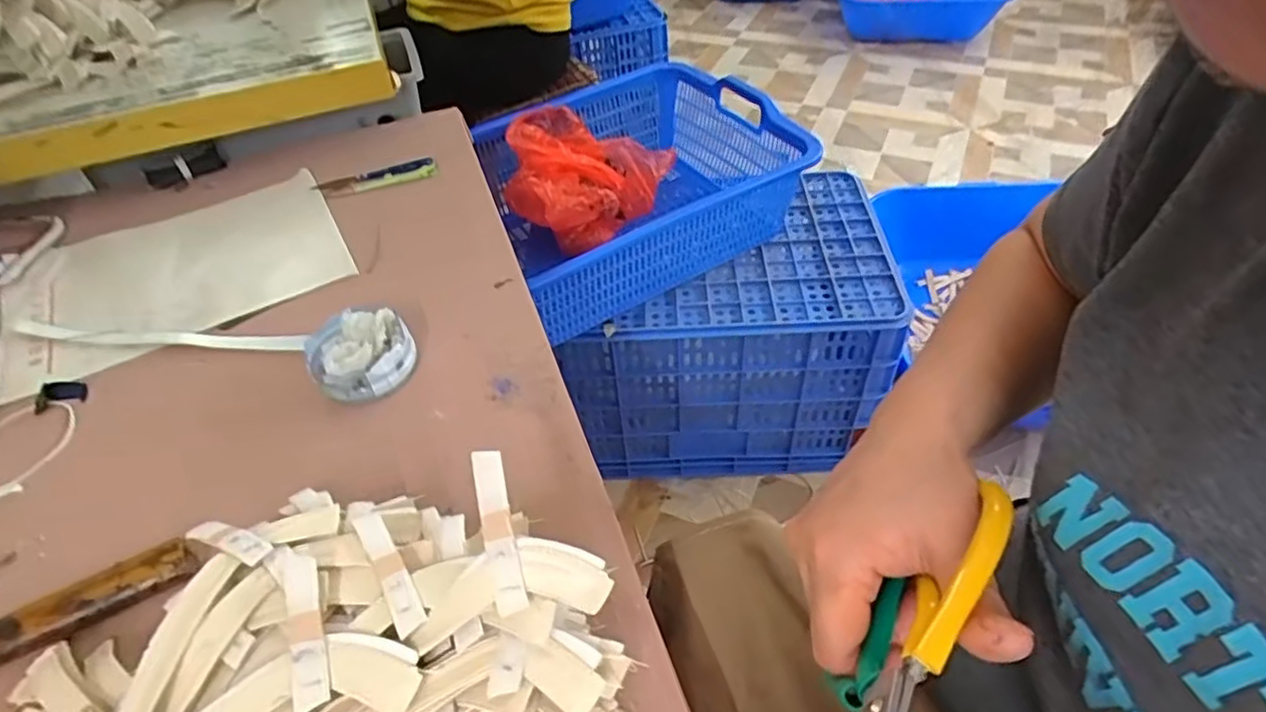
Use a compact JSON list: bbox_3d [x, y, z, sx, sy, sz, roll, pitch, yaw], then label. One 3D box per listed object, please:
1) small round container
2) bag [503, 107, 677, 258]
[{"bbox_3d":[-0.195,-0.006,0.476,0.069,0.033,0.081,-23,50,-18],"label":"small round container"},{"bbox_3d":[-0.092,-0.267,1.029,0.216,0.128,0.232,23,53,23],"label":"bag"}]

